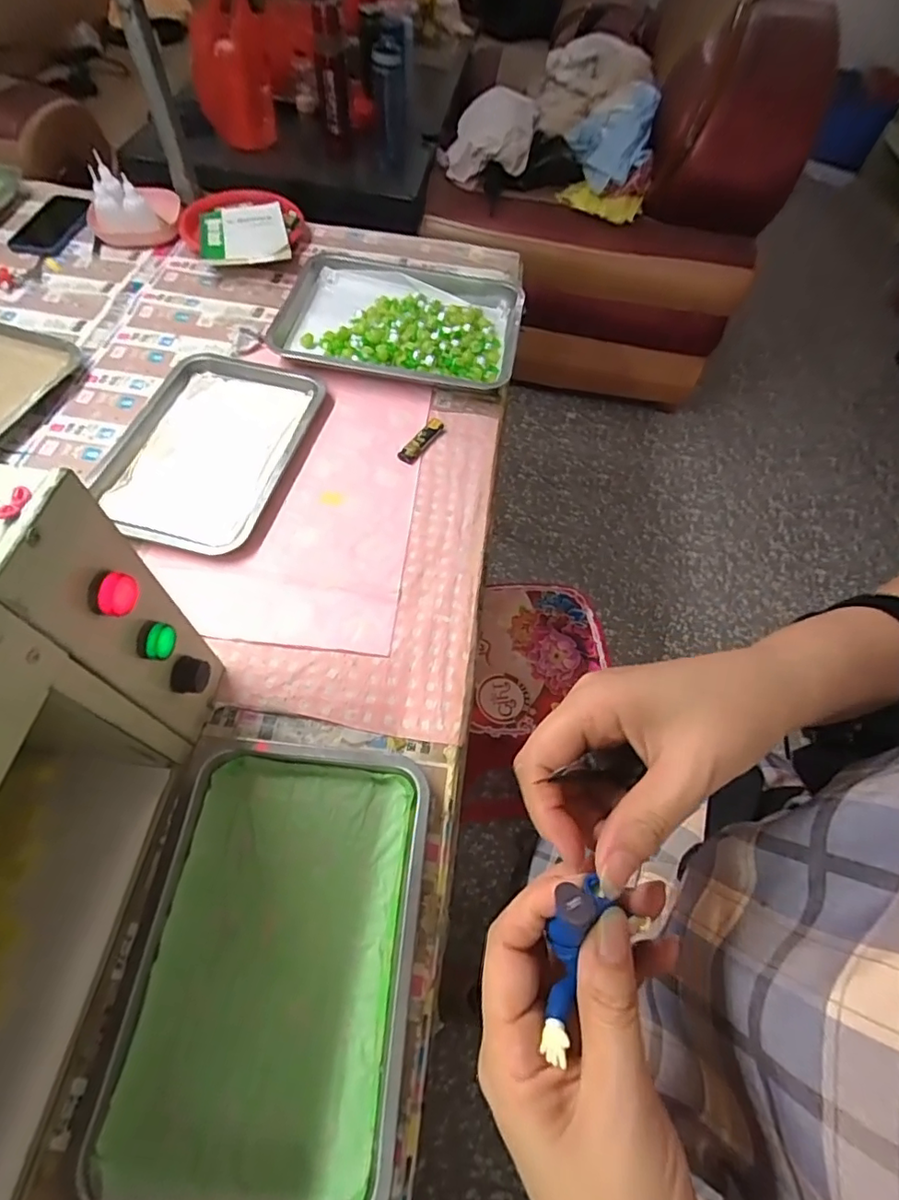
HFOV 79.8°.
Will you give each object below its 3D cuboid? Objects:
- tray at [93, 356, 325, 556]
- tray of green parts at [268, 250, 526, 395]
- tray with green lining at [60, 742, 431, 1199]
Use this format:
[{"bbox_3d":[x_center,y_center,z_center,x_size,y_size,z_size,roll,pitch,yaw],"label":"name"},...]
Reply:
[{"bbox_3d":[-0.312,-0.195,0.684,0.221,0.029,0.300,16,61,5],"label":"tray"},{"bbox_3d":[-0.073,-0.424,0.814,0.350,0.041,0.272,9,60,1],"label":"tray of green parts"},{"bbox_3d":[-0.135,0.274,0.420,0.212,0.019,0.304,6,60,-1],"label":"tray with green lining"}]

